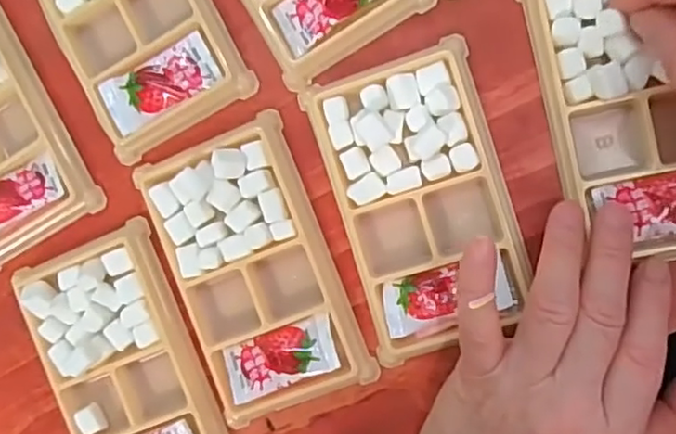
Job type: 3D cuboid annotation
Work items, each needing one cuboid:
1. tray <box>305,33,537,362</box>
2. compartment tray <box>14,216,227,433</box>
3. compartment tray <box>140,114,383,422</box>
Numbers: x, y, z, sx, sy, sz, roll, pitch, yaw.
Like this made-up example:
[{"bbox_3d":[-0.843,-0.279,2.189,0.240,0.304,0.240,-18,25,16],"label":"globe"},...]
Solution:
[{"bbox_3d":[0.038,-0.006,0.298,0.077,0.017,0.134,-16,91,10],"label":"tray"},{"bbox_3d":[-0.107,0.079,0.324,0.074,0.013,0.136,-22,90,10],"label":"compartment tray"},{"bbox_3d":[-0.041,0.027,0.311,0.076,0.014,0.134,-23,90,10],"label":"compartment tray"}]

